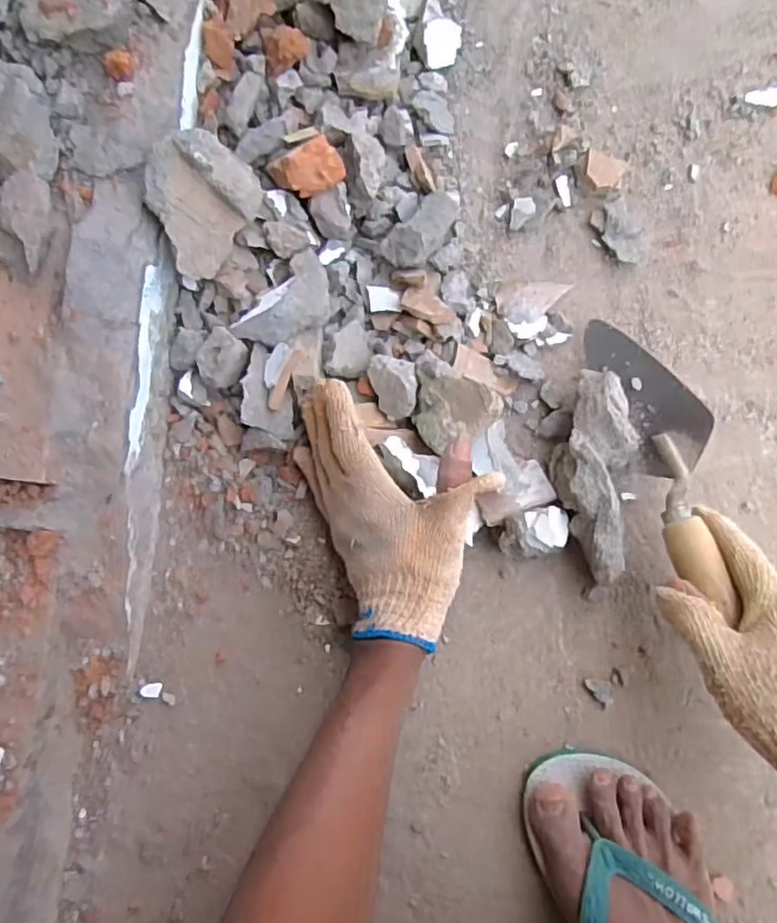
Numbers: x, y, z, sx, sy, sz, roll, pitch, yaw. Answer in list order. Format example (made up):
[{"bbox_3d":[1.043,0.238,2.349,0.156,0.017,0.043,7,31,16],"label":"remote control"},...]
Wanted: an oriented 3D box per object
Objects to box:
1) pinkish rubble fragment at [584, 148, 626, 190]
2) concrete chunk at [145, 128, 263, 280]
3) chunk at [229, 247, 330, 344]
[{"bbox_3d":[0.178,-0.240,0.518,0.032,0.009,0.025,11,106,-5],"label":"pinkish rubble fragment"},{"bbox_3d":[-0.141,-0.186,0.450,0.032,0.076,0.089,24,81,50],"label":"concrete chunk"},{"bbox_3d":[-0.074,-0.122,0.485,0.047,0.035,0.086,36,86,7],"label":"chunk"}]

